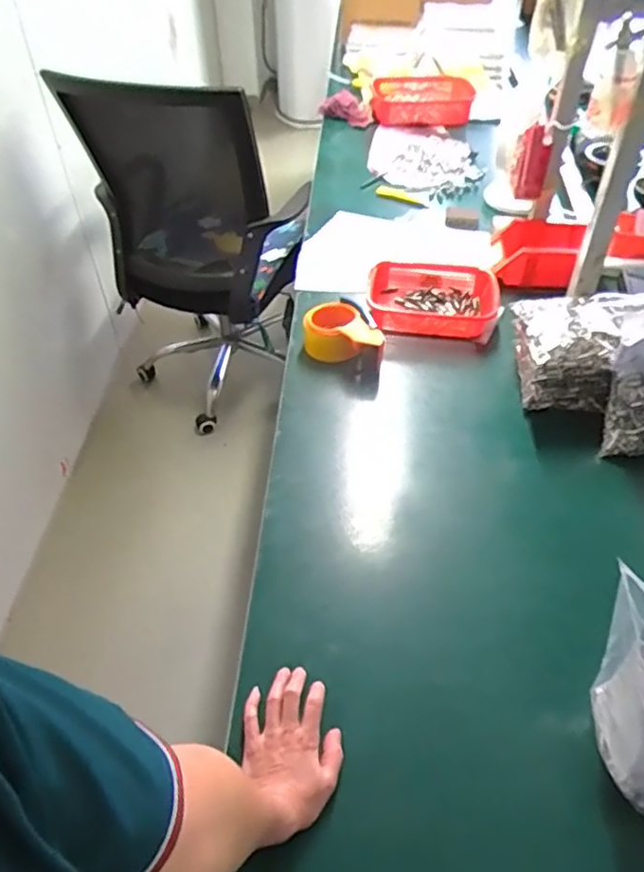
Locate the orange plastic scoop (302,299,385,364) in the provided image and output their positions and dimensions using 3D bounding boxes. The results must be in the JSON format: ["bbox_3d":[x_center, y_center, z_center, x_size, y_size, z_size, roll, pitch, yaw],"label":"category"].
[{"bbox_3d":[0.037,-0.161,1.005,0.136,0.063,0.084,14,48,14],"label":"orange plastic scoop"}]

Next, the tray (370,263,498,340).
[{"bbox_3d":[0.192,-0.239,1.102,0.222,0.045,0.165,3,46,5],"label":"tray"}]

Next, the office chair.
[{"bbox_3d":[-0.322,-0.532,1.761,0.539,0.944,0.583,-2,46,0],"label":"office chair"}]

